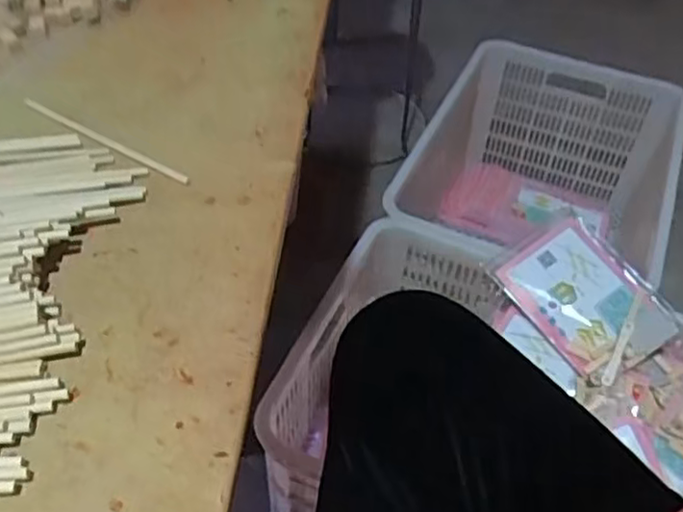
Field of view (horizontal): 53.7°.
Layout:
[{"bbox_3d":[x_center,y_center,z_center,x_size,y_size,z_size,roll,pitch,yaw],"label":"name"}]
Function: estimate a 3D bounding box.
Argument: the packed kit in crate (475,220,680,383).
[{"bbox_3d":[0.324,0.053,0.914,0.143,0.027,0.218,-40,74,1],"label":"packed kit in crate"}]

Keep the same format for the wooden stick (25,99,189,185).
[{"bbox_3d":[-0.154,-0.076,0.434,0.136,0.004,0.006,27,50,18],"label":"wooden stick"}]

